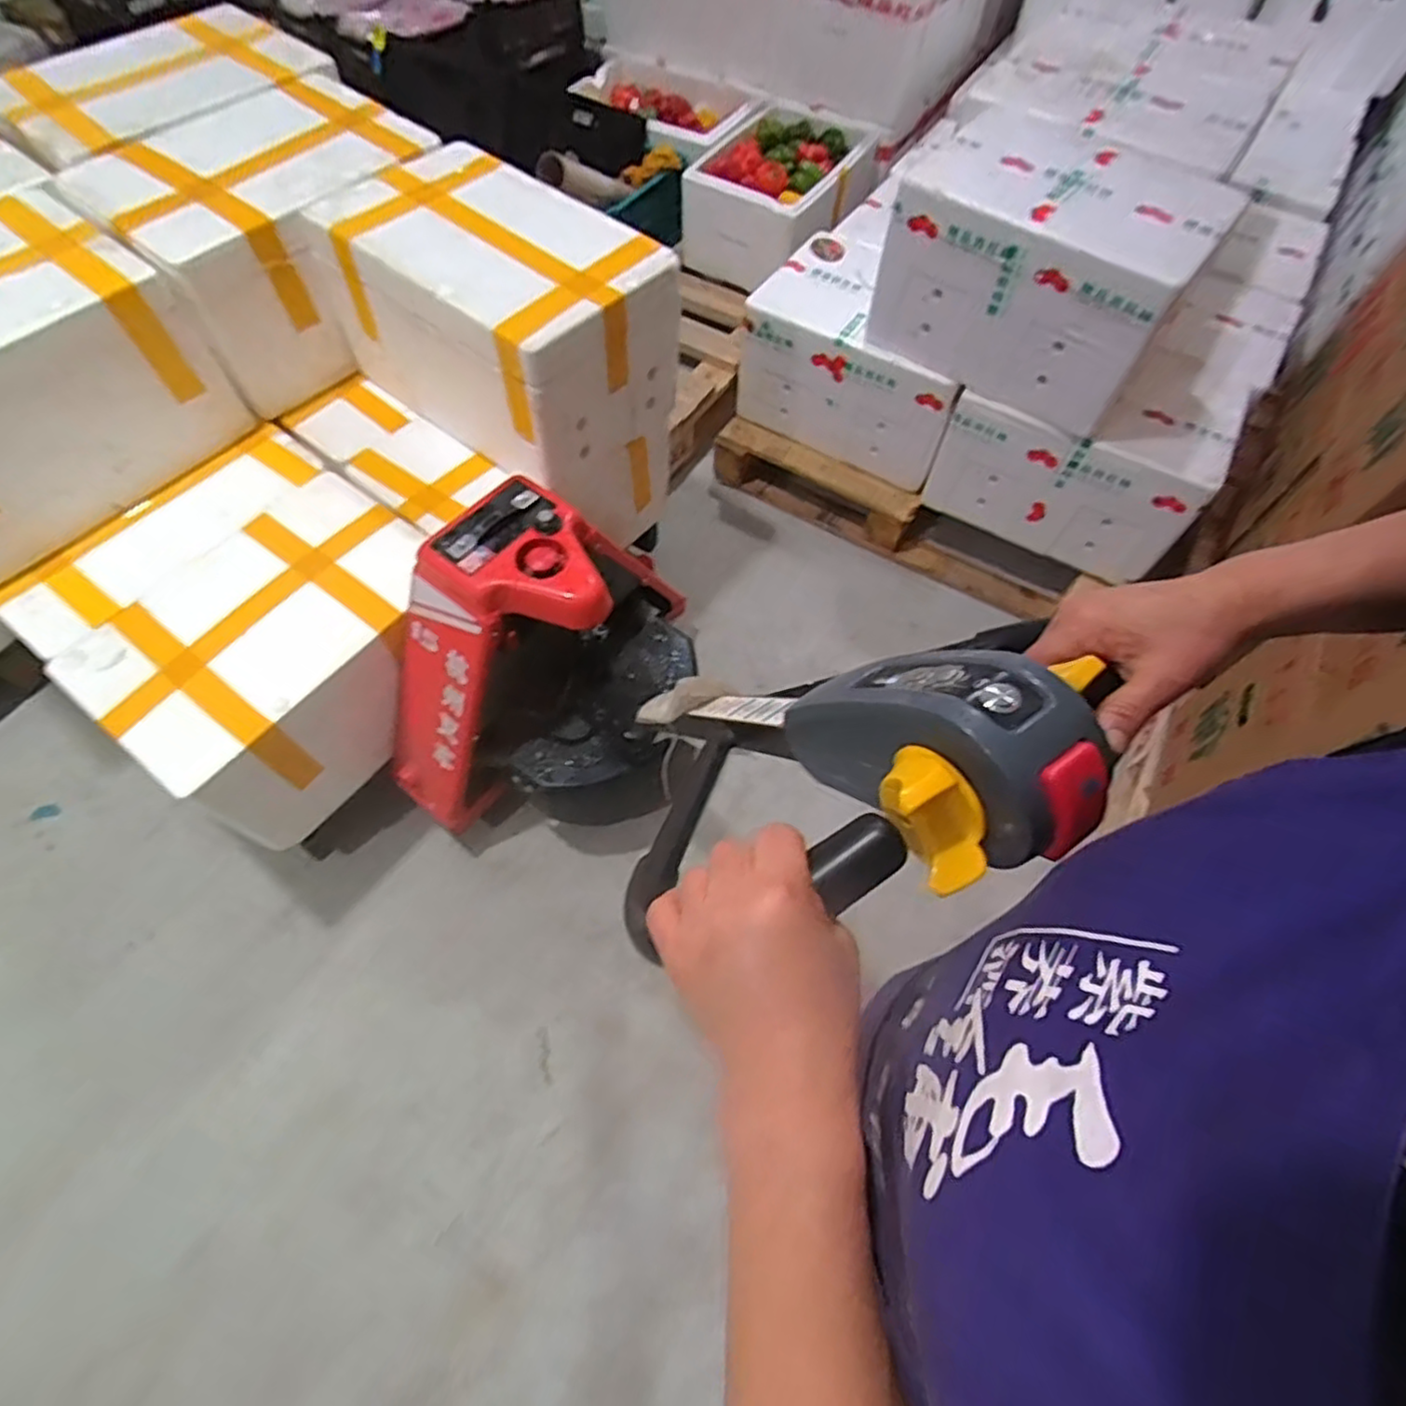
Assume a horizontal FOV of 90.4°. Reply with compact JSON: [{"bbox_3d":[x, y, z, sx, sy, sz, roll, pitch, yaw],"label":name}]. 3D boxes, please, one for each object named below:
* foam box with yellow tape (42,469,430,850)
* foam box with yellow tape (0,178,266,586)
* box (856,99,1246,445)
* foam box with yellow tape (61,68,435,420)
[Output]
[{"bbox_3d":[-0.682,-0.087,1.190,0.344,0.267,0.516,32,67,17],"label":"foam box with yellow tape"},{"bbox_3d":[-1.095,-0.503,1.094,0.377,0.282,0.527,35,68,18],"label":"foam box with yellow tape"},{"bbox_3d":[0.654,-0.835,1.351,0.506,0.308,0.388,35,68,18],"label":"box"},{"bbox_3d":[-0.757,-0.874,1.310,0.364,0.331,0.568,34,67,17],"label":"foam box with yellow tape"}]

